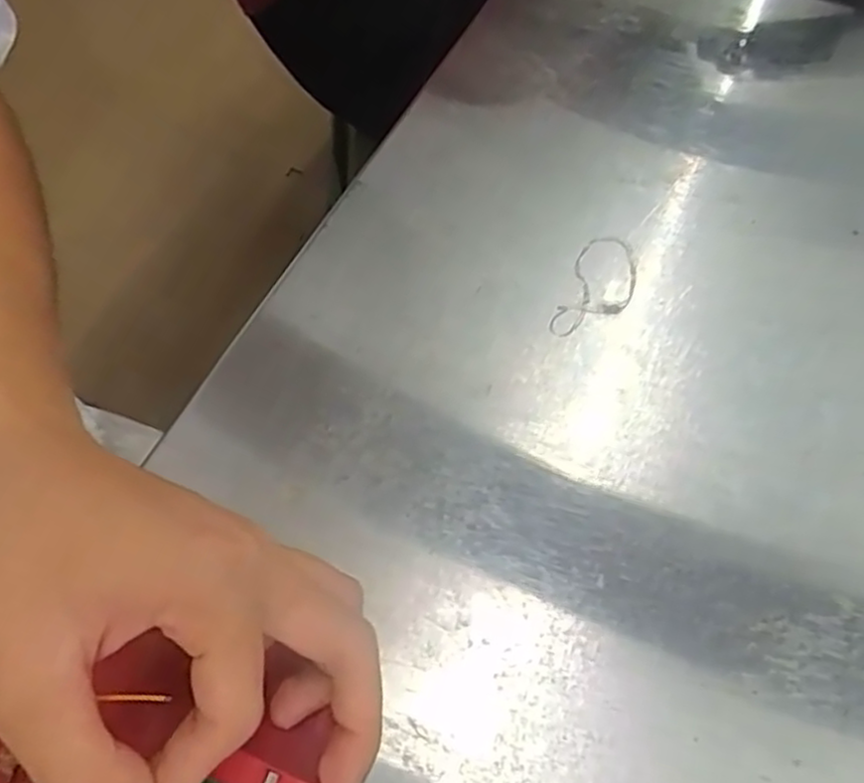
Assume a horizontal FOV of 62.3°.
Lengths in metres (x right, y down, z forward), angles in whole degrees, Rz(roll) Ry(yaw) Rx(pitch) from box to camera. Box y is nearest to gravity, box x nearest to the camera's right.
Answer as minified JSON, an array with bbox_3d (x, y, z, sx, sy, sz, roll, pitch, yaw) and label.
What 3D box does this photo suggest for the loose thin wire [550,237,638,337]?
[{"bbox_3d":[0.079,-0.049,0.338,0.030,0.012,0.060,22,60,10],"label":"loose thin wire"}]

